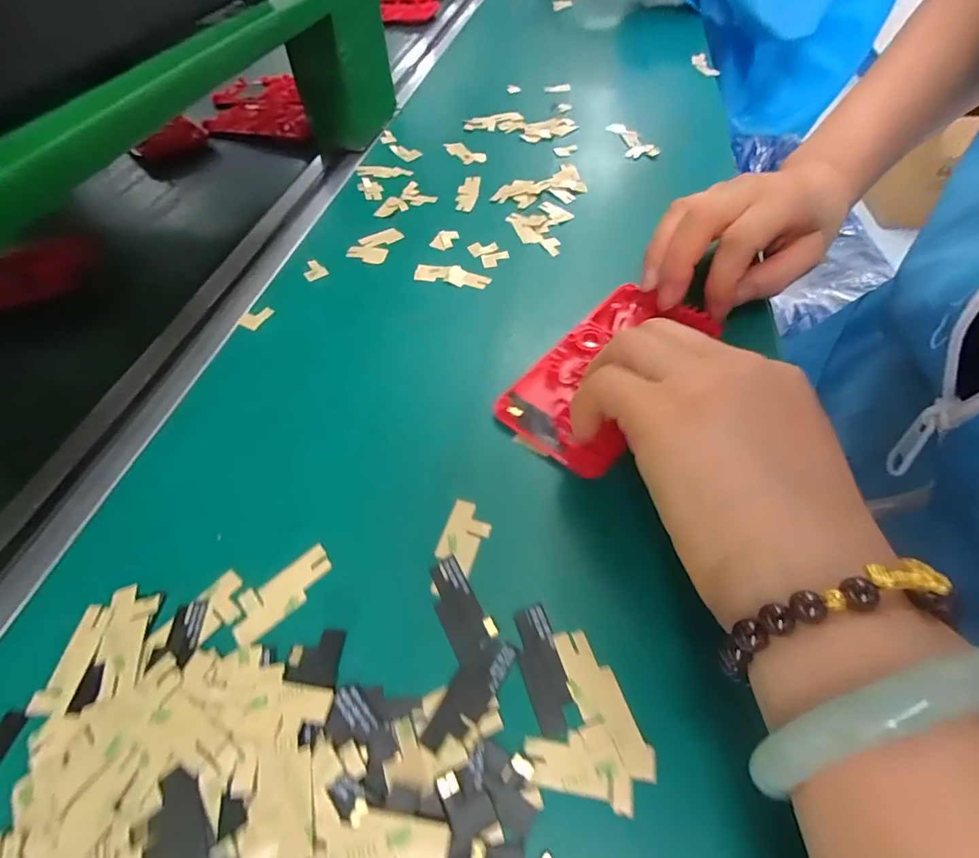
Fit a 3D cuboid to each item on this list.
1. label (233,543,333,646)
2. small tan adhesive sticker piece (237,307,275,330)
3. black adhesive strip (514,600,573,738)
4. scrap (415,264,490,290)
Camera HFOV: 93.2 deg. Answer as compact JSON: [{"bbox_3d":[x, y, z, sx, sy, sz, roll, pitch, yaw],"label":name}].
[{"bbox_3d":[-0.080,0.062,0.178,0.040,0.004,0.018,-38,60,-23],"label":"label"},{"bbox_3d":[-0.137,-0.067,0.272,0.014,0.004,0.018,27,61,9],"label":"small tan adhesive sticker piece"},{"bbox_3d":[0.018,0.083,0.163,0.014,0.004,0.040,-13,54,-7],"label":"black adhesive strip"},{"bbox_3d":[-0.023,-0.098,0.294,0.048,0.004,0.015,9,54,10],"label":"scrap"}]

